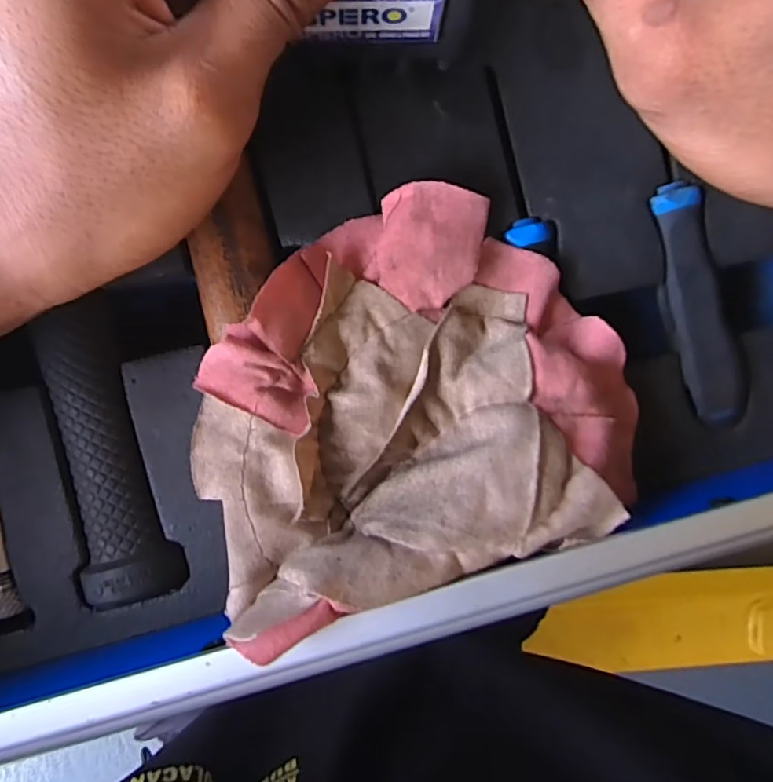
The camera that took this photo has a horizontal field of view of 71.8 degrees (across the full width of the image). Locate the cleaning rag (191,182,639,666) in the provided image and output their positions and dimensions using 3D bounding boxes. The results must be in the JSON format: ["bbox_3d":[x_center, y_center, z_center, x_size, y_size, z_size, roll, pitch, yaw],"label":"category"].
[{"bbox_3d":[0.008,-0.001,0.179,0.149,0.043,0.123,-16,92,-3],"label":"cleaning rag"}]

